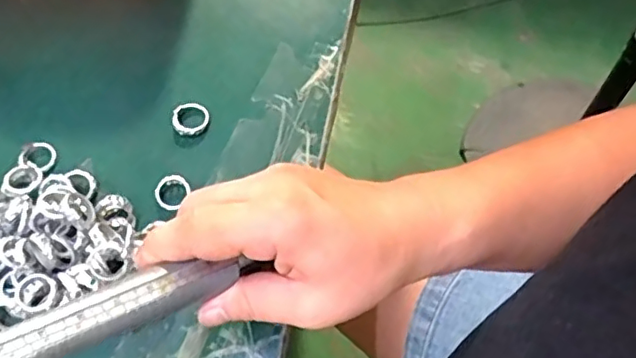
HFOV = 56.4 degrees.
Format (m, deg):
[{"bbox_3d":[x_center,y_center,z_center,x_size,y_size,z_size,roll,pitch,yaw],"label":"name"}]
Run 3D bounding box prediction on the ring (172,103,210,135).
[{"bbox_3d":[-0.080,-0.038,0.375,0.023,0.004,0.023,-1,66,2],"label":"ring"}]

